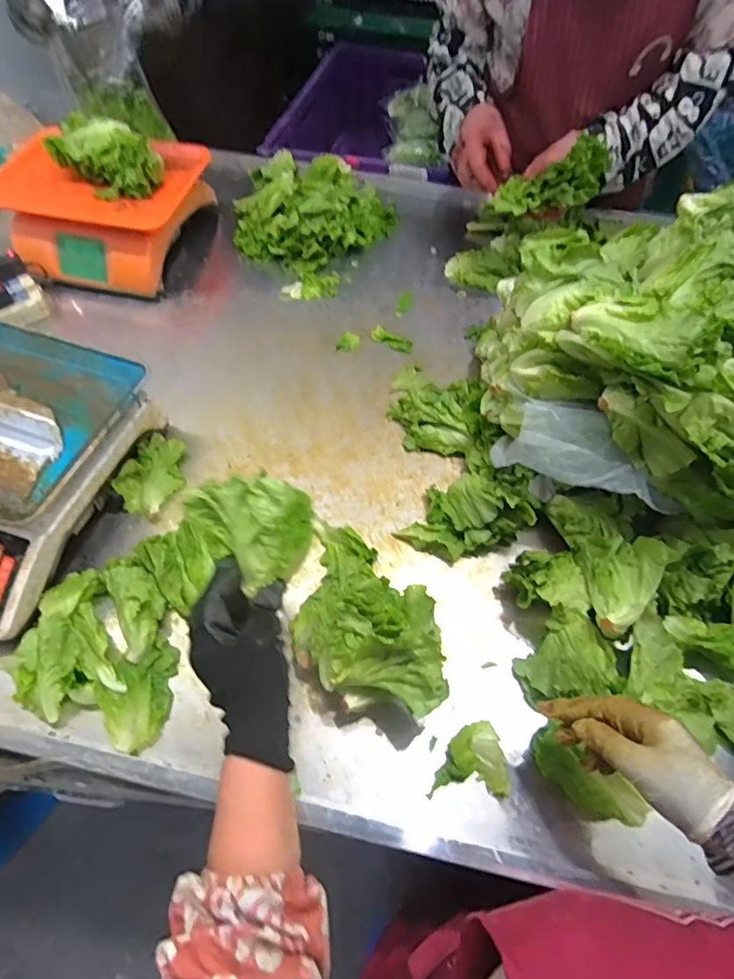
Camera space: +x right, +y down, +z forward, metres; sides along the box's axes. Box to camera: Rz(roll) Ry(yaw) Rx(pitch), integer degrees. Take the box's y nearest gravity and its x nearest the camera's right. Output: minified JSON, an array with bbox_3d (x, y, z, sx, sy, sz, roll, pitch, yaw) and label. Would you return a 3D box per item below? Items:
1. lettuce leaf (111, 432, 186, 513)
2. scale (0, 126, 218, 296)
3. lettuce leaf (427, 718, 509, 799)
[{"bbox_3d":[-0.265,-0.023,0.667,0.068,0.036,0.104,22,59,12],"label":"lettuce leaf"},{"bbox_3d":[-0.419,-0.456,0.880,0.284,0.143,0.251,7,57,2],"label":"scale"},{"bbox_3d":[0.098,0.265,0.525,0.073,0.020,0.064,-1,57,-3],"label":"lettuce leaf"}]

